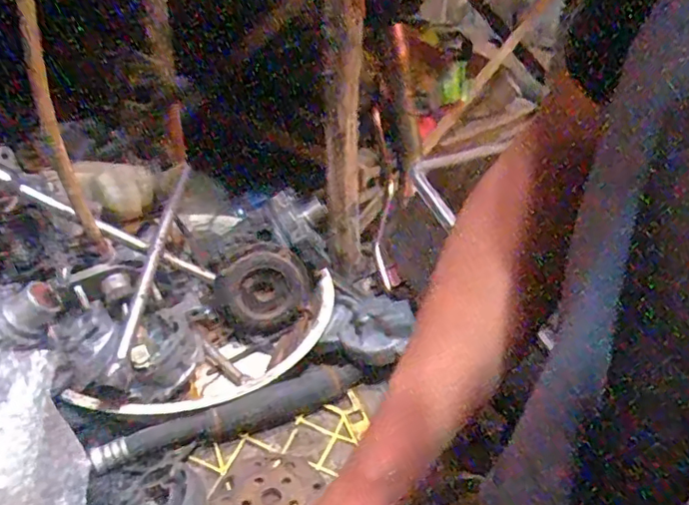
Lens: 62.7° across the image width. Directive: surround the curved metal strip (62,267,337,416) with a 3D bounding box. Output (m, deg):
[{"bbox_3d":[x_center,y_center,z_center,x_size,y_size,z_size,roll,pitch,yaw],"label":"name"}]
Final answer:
[{"bbox_3d":[-0.116,0.111,0.630,0.337,0.024,0.109,-24,42,-34],"label":"curved metal strip"}]

